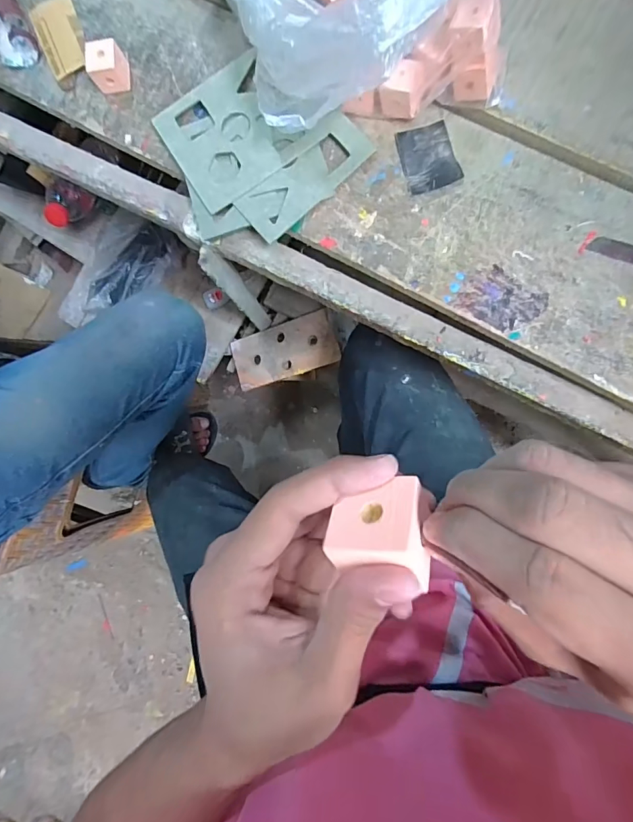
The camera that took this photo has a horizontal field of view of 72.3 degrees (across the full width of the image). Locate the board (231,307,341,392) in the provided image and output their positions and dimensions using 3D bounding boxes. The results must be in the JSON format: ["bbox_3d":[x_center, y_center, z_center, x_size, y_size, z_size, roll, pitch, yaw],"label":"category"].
[{"bbox_3d":[-0.055,-0.104,0.737,0.185,0.011,0.095,-17,81,19],"label":"board"}]

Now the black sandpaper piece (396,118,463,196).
[{"bbox_3d":[0.107,-0.243,0.414,0.048,0.004,0.064,-15,85,6],"label":"black sandpaper piece"}]

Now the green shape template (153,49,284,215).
[{"bbox_3d":[-0.088,-0.274,0.429,0.112,0.005,0.121,-32,84,4],"label":"green shape template"}]

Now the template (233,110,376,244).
[{"bbox_3d":[-0.011,-0.227,0.420,0.135,0.004,0.052,-39,87,2],"label":"template"}]

